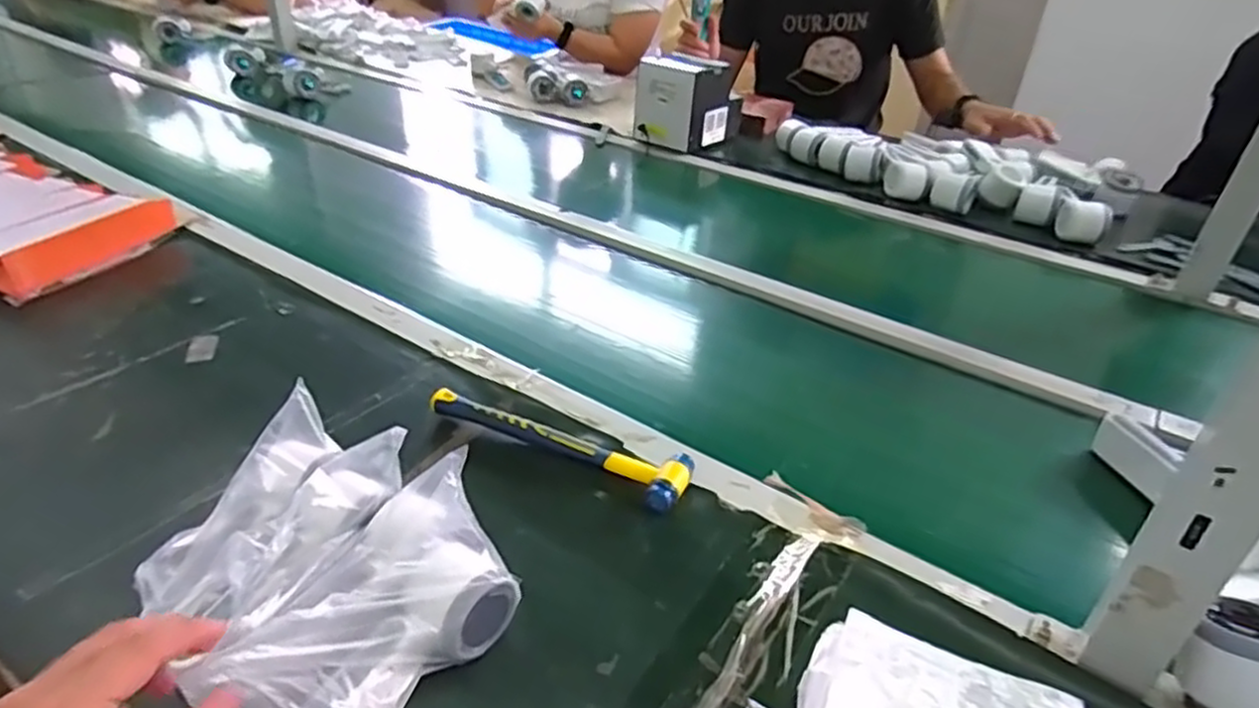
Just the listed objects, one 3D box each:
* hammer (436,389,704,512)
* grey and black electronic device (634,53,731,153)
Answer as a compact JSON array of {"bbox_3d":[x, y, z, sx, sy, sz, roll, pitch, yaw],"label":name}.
[{"bbox_3d":[-0.061,0.074,0.642,0.243,0.023,0.062,19,37,24],"label":"hammer"},{"bbox_3d":[0.099,-0.455,1.351,0.130,0.166,0.136,24,39,29],"label":"grey and black electronic device"}]

